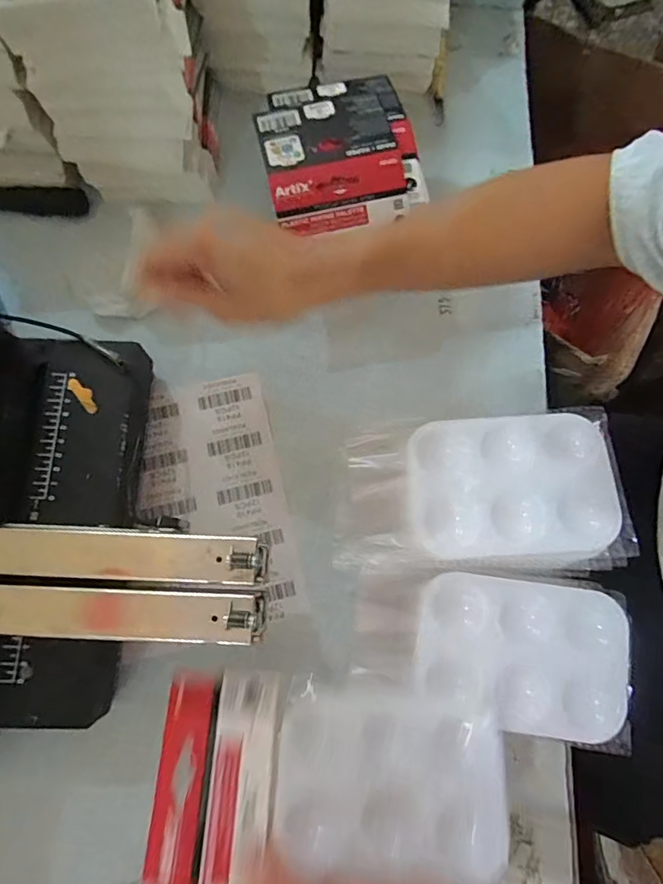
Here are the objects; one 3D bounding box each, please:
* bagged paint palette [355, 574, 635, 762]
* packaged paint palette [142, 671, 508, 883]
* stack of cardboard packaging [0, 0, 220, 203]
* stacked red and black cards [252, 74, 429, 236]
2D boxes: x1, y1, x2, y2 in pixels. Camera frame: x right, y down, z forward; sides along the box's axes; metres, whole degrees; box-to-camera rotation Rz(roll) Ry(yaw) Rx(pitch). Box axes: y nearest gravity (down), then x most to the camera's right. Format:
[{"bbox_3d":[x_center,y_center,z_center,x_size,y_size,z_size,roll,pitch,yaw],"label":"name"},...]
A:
[{"bbox_3d":[0.097,0.127,0.299,0.164,0.011,0.087,7,75,0],"label":"bagged paint palette"},{"bbox_3d":[-0.002,0.189,0.276,0.190,0.013,0.098,0,61,5],"label":"packaged paint palette"},{"bbox_3d":[-0.164,-0.291,0.374,0.119,0.174,0.106,-5,75,-3],"label":"stack of cardboard packaging"},{"bbox_3d":[0.004,-0.228,0.381,0.115,0.021,0.134,-13,76,-6],"label":"stacked red and black cards"}]

